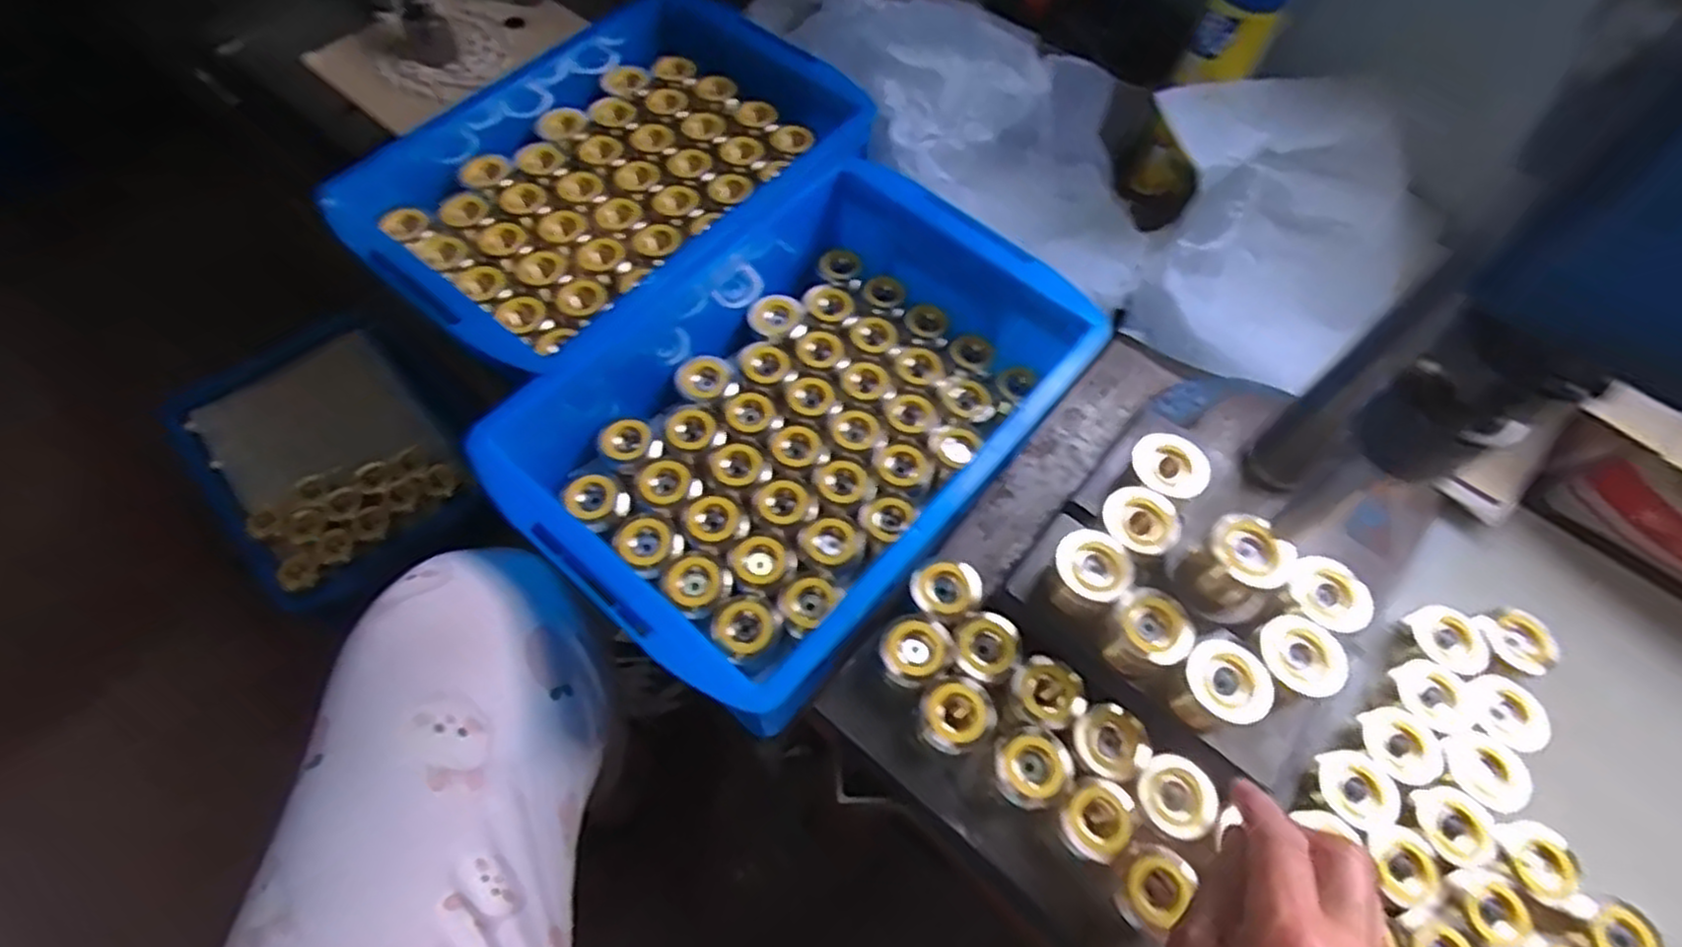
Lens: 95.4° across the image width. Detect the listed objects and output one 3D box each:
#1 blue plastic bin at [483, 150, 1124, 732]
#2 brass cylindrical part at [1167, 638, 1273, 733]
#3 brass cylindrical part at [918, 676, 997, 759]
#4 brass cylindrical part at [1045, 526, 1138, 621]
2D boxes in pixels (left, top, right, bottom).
[{"bbox_3d":[-0.018,-0.039,0.510,0.238,0.097,0.363,38,67,17],"label":"blue plastic bin"},{"bbox_3d":[0.200,0.116,0.411,0.040,0.042,0.041,1,62,-2],"label":"brass cylindrical part"},{"bbox_3d":[0.066,0.142,0.444,0.042,0.034,0.039,1,62,-2],"label":"brass cylindrical part"},{"bbox_3d":[0.140,0.056,0.434,0.043,0.045,0.040,-38,69,-20],"label":"brass cylindrical part"}]

